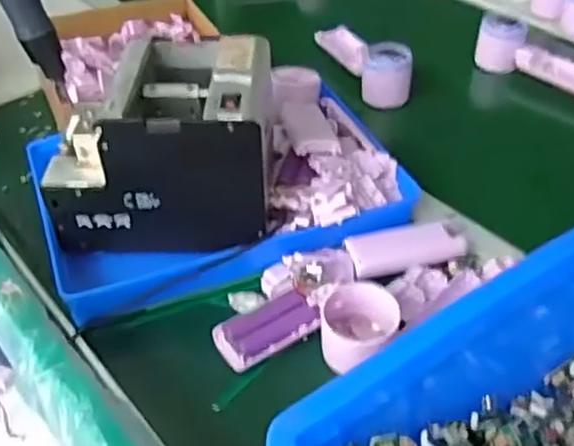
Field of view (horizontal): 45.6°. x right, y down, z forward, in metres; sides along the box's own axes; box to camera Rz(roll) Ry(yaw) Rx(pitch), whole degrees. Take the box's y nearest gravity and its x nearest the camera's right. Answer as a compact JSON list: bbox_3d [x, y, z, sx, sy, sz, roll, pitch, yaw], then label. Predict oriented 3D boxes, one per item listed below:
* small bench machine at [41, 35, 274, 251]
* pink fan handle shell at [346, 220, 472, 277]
[{"bbox_3d":[-0.104,-0.063,0.591,0.182,0.147,0.127,0,41,4],"label":"small bench machine"},{"bbox_3d":[0.103,0.021,0.588,0.098,0.016,0.038,-11,41,-9],"label":"pink fan handle shell"}]

